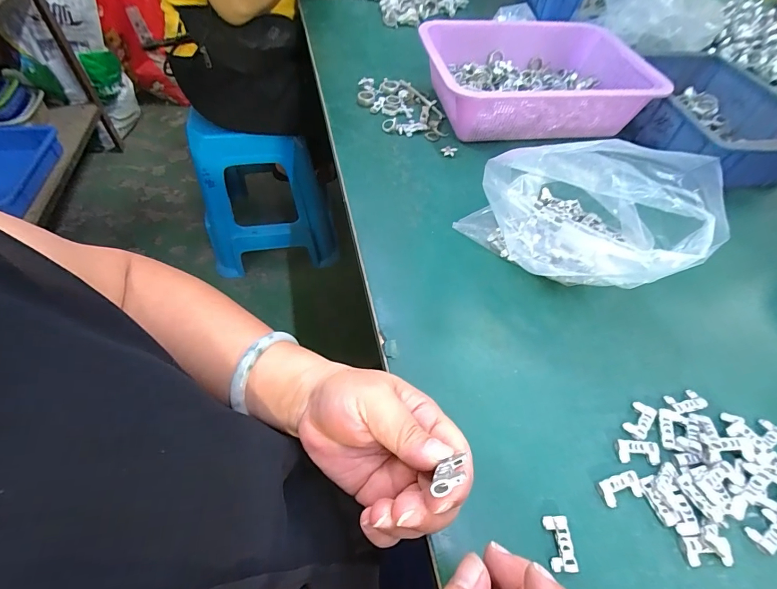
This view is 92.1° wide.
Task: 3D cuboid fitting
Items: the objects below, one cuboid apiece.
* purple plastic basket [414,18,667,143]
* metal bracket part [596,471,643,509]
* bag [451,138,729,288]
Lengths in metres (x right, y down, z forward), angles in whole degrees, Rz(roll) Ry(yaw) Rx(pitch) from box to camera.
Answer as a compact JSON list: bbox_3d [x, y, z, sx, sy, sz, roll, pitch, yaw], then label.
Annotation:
[{"bbox_3d":[0.206,-0.313,0.548,0.301,0.079,0.228,-6,55,-8],"label":"purple plastic basket"},{"bbox_3d":[0.165,0.138,0.265,0.031,0.004,0.017,-13,56,-12],"label":"metal bracket part"},{"bbox_3d":[0.174,-0.086,0.352,0.189,0.123,0.137,23,56,12],"label":"bag"}]

